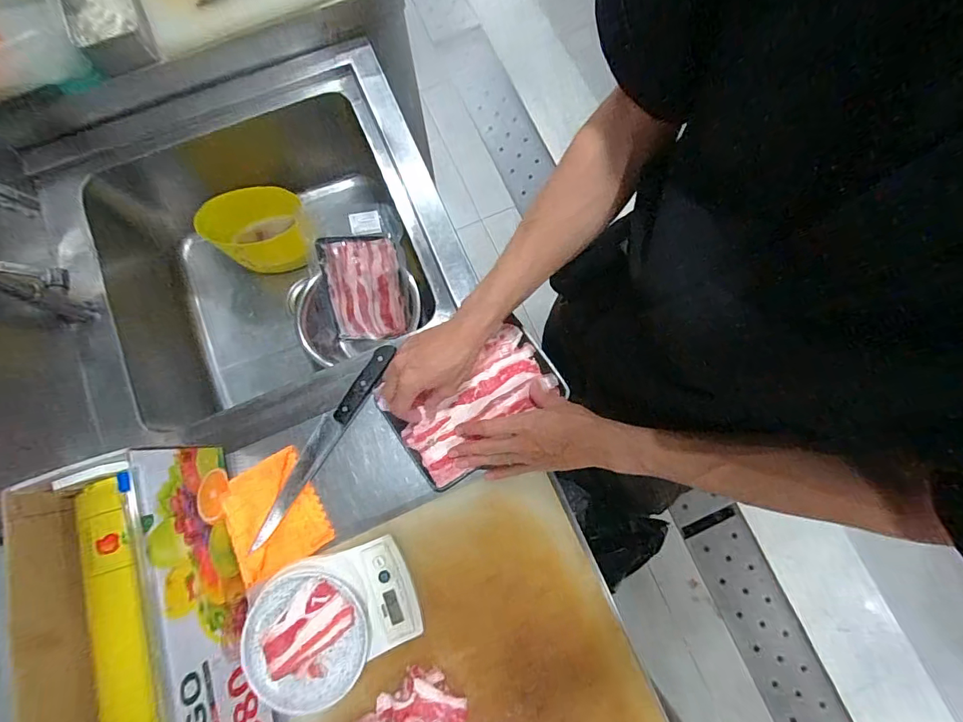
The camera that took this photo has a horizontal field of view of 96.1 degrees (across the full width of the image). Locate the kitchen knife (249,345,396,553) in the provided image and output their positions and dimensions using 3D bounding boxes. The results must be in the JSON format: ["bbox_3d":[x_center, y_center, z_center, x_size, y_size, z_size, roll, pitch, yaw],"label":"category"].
[{"bbox_3d":[-0.209,0.103,0.573,0.030,0.020,0.292,32,81,7],"label":"kitchen knife"}]

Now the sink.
[{"bbox_3d":[-0.398,-0.187,0.861,0.657,0.296,0.571,-24,79,-3],"label":"sink"}]

